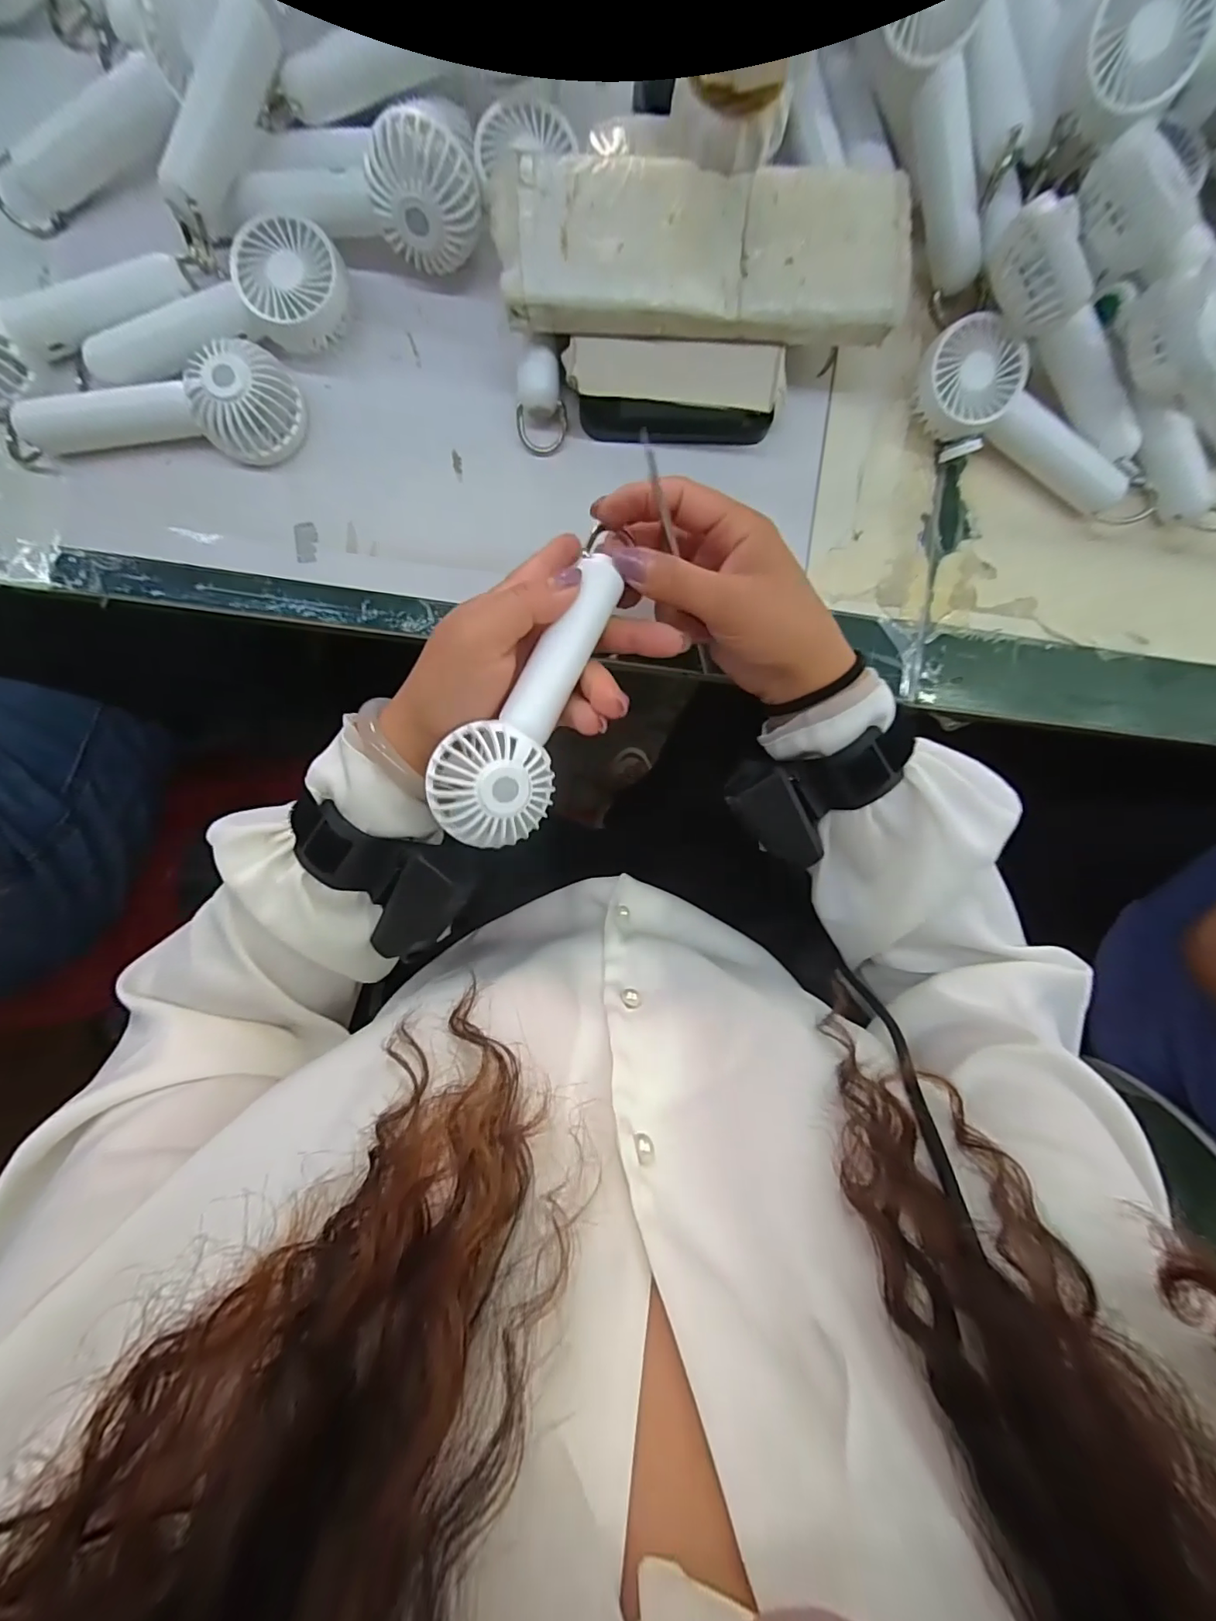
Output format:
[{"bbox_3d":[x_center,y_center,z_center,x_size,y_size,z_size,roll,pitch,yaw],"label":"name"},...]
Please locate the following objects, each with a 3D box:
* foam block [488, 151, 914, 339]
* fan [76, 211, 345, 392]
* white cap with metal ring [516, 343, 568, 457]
[{"bbox_3d":[0.051,-0.299,0.281,0.210,0.015,0.079,0,93,-3],"label":"foam block"},{"bbox_3d":[-0.215,-0.274,0.301,0.144,0.034,0.057,-29,94,-1],"label":"fan"},{"bbox_3d":[-0.040,-0.241,0.314,0.029,0.023,0.046,-5,93,-3],"label":"white cap with metal ring"}]

